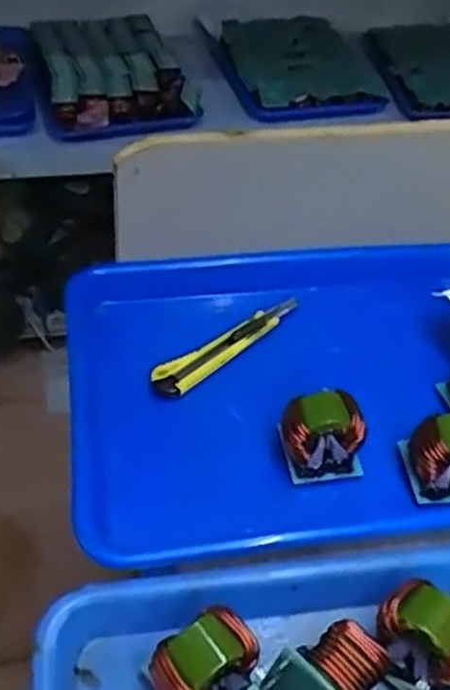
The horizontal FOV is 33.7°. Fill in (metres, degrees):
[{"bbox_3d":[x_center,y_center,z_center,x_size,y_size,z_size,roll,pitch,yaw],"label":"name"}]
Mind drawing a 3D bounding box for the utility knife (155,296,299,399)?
[{"bbox_3d":[0.004,-0.001,0.537,0.134,0.014,0.021,-33,56,-31],"label":"utility knife"}]

